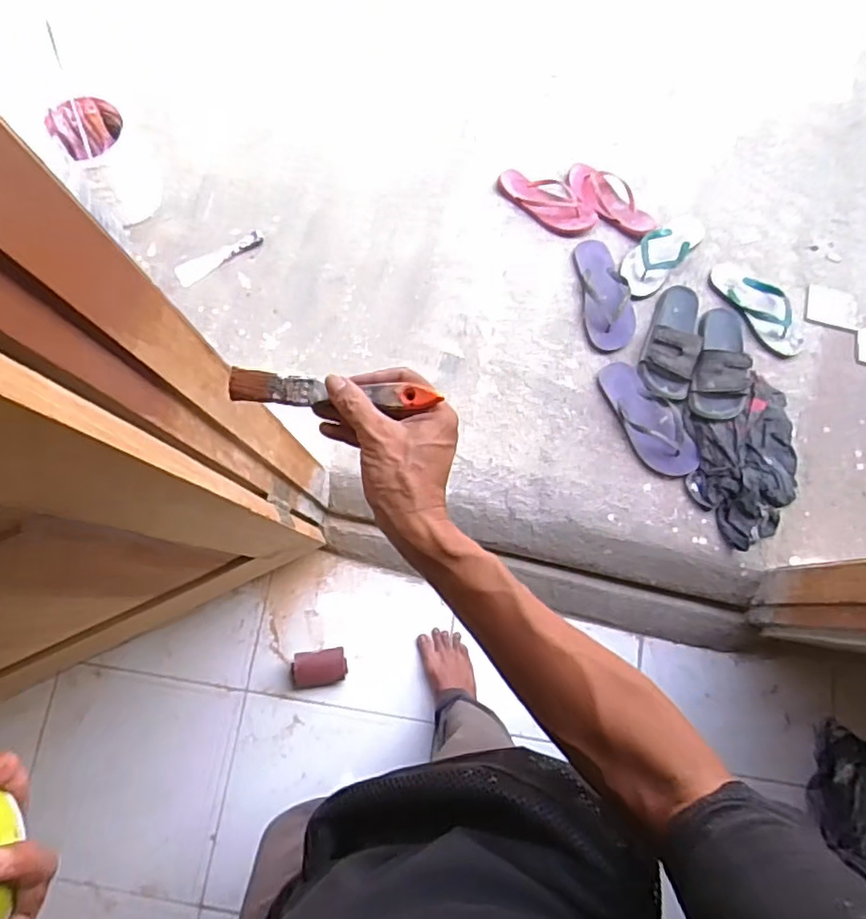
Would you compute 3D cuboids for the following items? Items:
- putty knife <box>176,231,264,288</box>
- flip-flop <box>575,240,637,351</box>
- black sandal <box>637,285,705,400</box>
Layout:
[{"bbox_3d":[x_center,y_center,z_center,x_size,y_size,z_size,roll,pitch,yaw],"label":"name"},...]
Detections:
[{"bbox_3d":[-0.479,-0.458,1.394,0.208,0.013,0.056,-36,81,-8],"label":"putty knife"},{"bbox_3d":[0.376,-0.369,1.348,0.101,0.036,0.268,-4,78,-2],"label":"flip-flop"},{"bbox_3d":[0.507,-0.258,1.296,0.107,0.054,0.261,19,78,5],"label":"black sandal"}]

